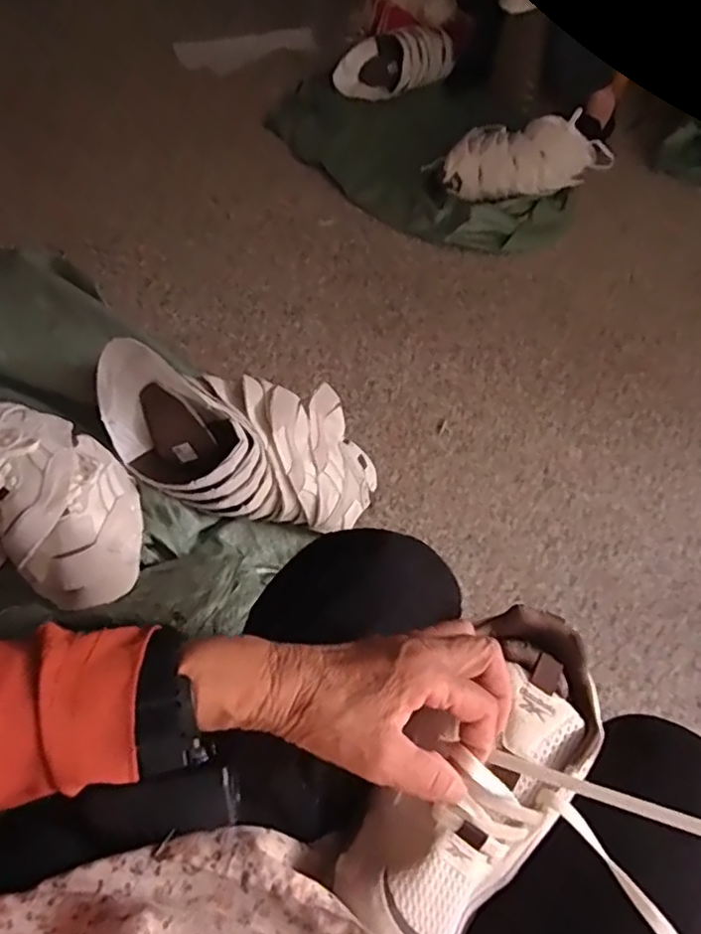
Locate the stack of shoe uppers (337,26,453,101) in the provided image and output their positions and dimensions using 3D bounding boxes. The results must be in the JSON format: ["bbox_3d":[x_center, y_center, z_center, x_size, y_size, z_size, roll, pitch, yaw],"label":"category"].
[{"bbox_3d":[0.125,-1.092,1.657,0.327,0.114,0.140,-23,61,-19],"label":"stack of shoe uppers"}]

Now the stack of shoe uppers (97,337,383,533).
[{"bbox_3d":[-0.136,-0.036,0.806,0.378,0.138,0.174,19,54,-17],"label":"stack of shoe uppers"}]

